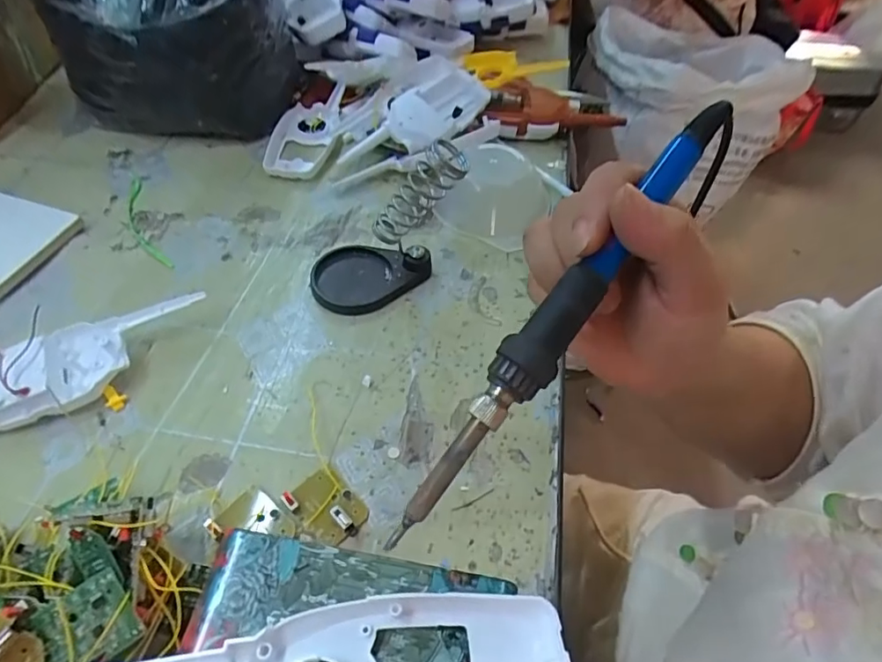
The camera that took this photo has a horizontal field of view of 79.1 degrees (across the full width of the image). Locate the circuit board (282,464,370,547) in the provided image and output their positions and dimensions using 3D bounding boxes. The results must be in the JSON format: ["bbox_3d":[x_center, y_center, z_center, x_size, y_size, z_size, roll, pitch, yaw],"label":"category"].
[{"bbox_3d":[-0.068,0.103,0.309,0.044,0.007,0.036,37,58,25],"label":"circuit board"}]

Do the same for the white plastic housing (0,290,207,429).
[{"bbox_3d":[-0.237,0.020,0.352,0.152,0.027,0.063,-14,53,-14],"label":"white plastic housing"}]

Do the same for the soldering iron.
[{"bbox_3d":[0.049,-0.009,0.195,0.022,0.015,0.206,36,83,24],"label":"soldering iron"}]

